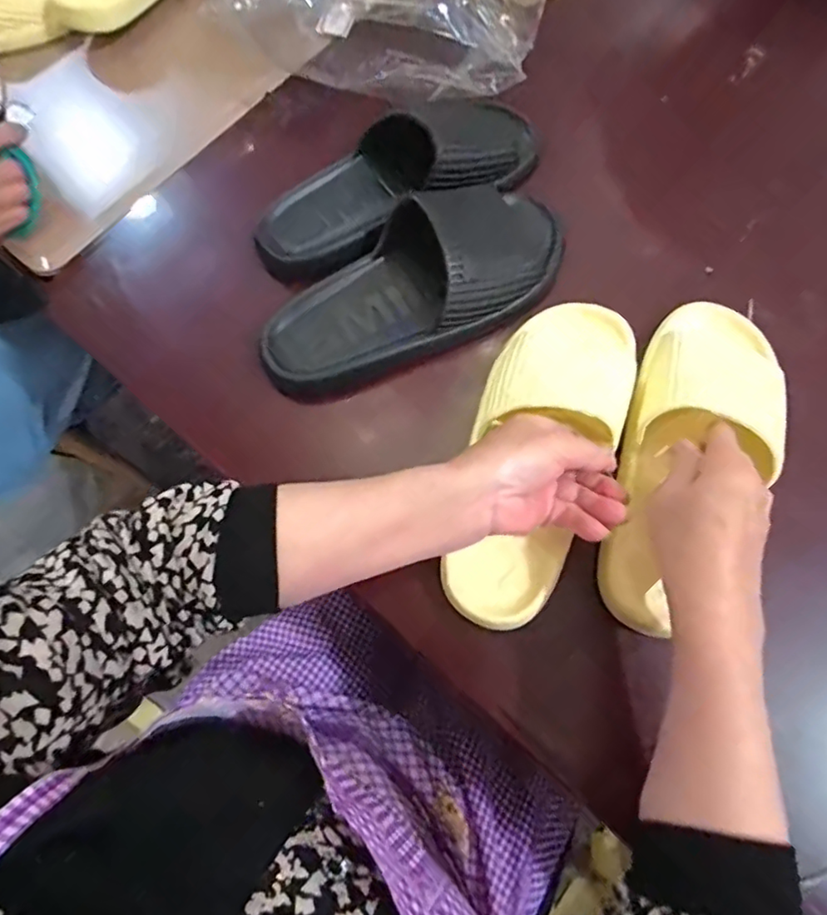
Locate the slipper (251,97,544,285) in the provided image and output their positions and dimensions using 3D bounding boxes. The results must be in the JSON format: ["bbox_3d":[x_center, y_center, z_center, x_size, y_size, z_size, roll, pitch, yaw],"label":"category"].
[{"bbox_3d":[-0.018,-0.249,0.516,0.263,0.076,0.098,-27,74,-6],"label":"slipper"}]

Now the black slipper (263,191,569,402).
[{"bbox_3d":[0.004,-0.146,0.480,0.276,0.075,0.110,-30,75,-7],"label":"black slipper"}]

